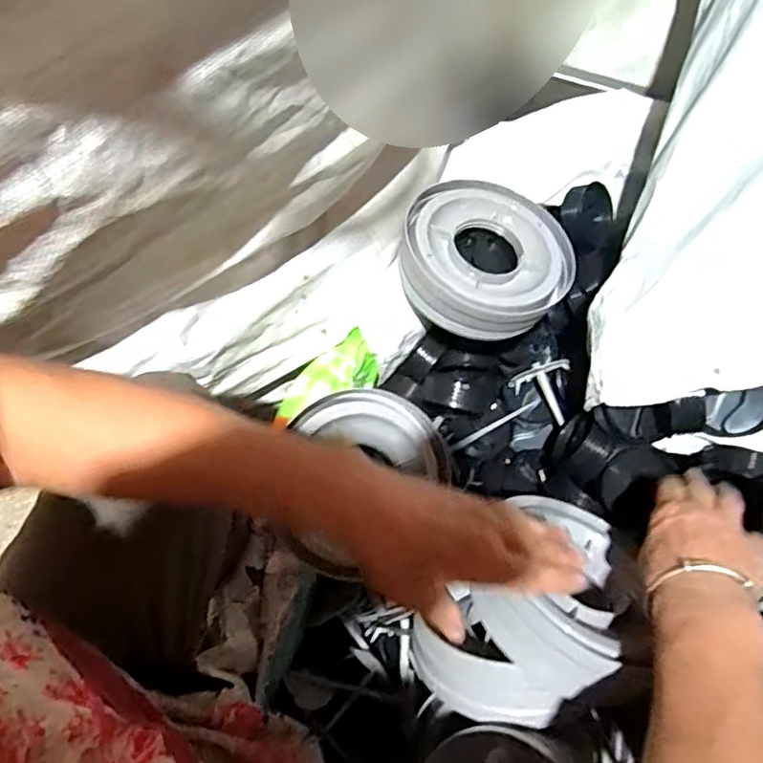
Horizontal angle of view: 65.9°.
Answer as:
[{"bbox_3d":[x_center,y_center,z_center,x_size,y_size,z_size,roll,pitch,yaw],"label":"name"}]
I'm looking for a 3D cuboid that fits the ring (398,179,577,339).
[{"bbox_3d":[0.099,-0.116,0.559,0.151,0.056,0.158,0,68,0],"label":"ring"}]

